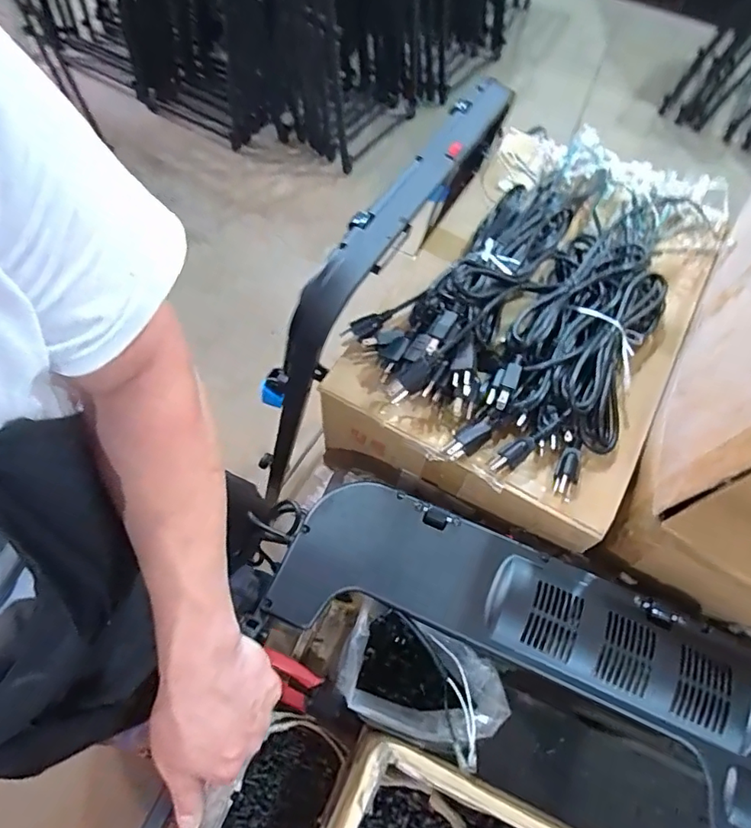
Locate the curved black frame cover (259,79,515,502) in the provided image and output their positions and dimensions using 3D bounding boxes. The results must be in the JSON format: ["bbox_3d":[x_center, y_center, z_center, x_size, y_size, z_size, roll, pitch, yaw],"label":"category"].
[{"bbox_3d":[-0.013,-0.173,0.634,0.080,0.148,0.569,34,93,14],"label":"curved black frame cover"}]

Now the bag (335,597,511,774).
[{"bbox_3d":[0.044,0.304,0.612,0.172,0.115,0.108,28,65,12],"label":"bag"}]

